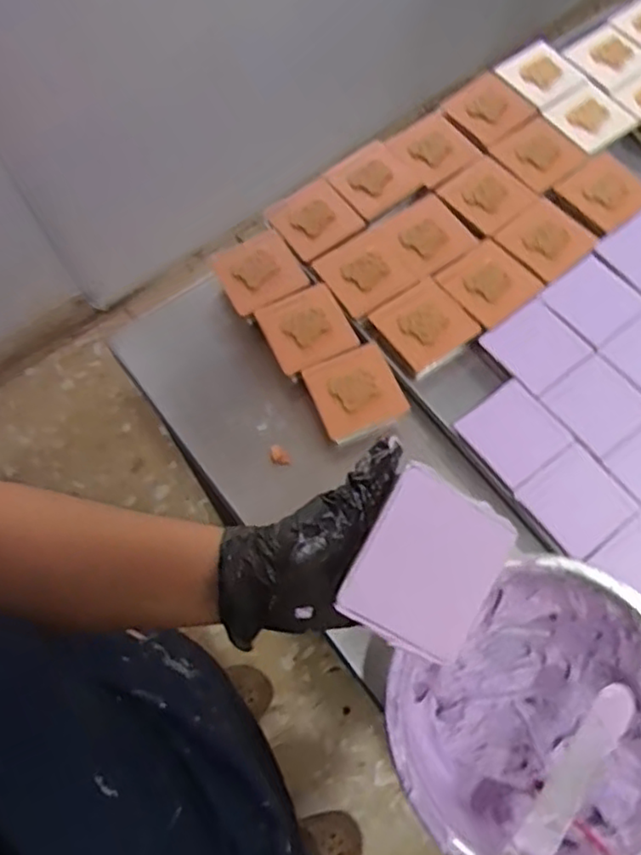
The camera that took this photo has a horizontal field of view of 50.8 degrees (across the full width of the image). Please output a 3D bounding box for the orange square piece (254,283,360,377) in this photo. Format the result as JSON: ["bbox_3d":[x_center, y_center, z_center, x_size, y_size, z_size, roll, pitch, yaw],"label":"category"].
[{"bbox_3d":[-0.015,-0.104,0.709,0.083,0.010,0.087,-26,69,-9],"label":"orange square piece"}]

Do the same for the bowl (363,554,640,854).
[{"bbox_3d":[0.173,0.236,0.542,0.227,0.101,0.213,-1,67,2],"label":"bowl"}]

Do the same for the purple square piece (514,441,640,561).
[{"bbox_3d":[0.239,0.069,0.628,0.087,0.005,0.085,-37,71,-13],"label":"purple square piece"}]

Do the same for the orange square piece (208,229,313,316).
[{"bbox_3d":[-0.071,-0.178,0.747,0.085,0.009,0.096,-27,69,-9],"label":"orange square piece"}]

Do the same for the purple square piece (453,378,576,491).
[{"bbox_3d":[0.191,0.005,0.666,0.083,0.004,0.086,-37,71,-13],"label":"purple square piece"}]

